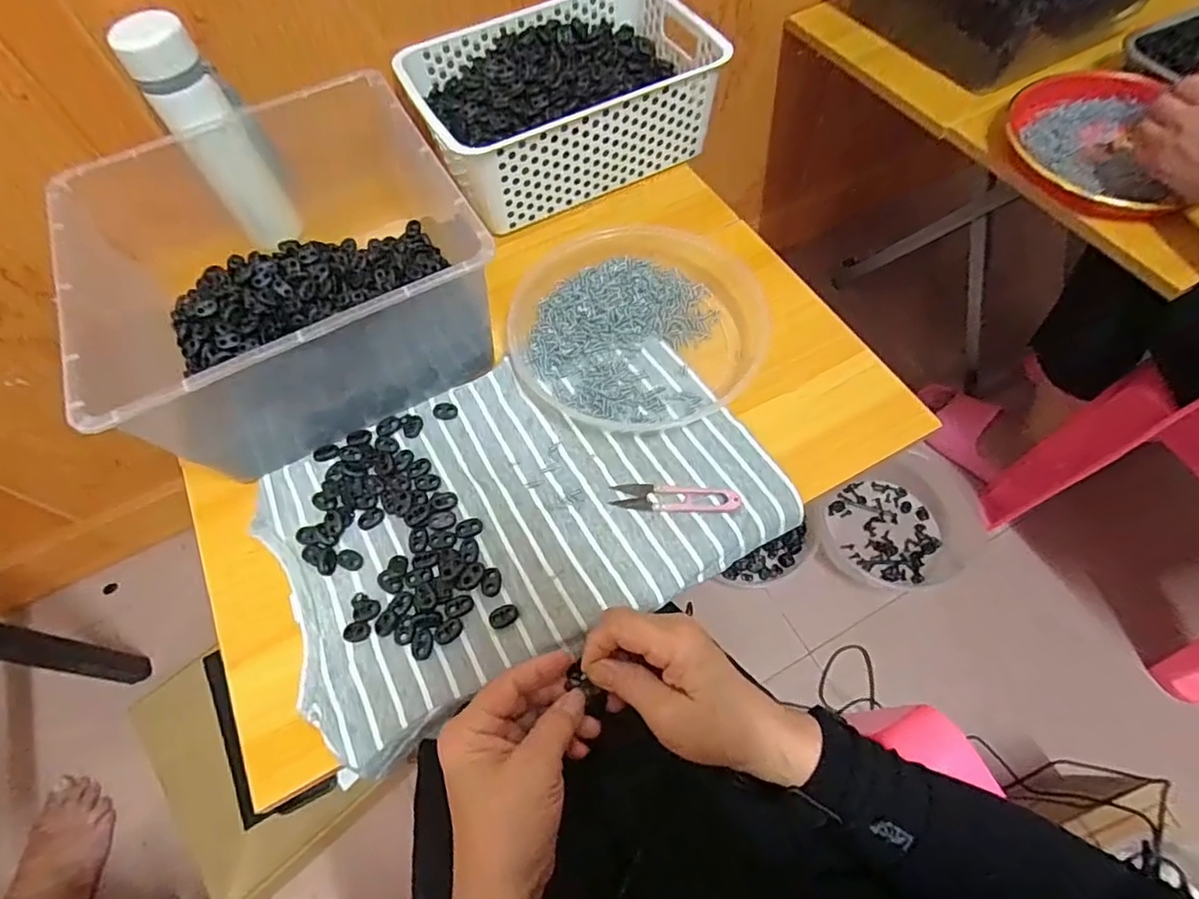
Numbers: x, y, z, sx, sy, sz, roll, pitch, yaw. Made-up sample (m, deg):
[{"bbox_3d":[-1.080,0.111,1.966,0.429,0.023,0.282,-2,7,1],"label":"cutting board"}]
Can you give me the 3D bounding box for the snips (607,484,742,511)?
[{"bbox_3d":[0.061,0.038,0.478,0.102,0.007,0.023,1,62,4],"label":"snips"}]

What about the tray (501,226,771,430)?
[{"bbox_3d":[0.036,-0.122,0.555,0.228,0.025,0.212,-1,62,3],"label":"tray"}]

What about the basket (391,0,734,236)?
[{"bbox_3d":[-0.040,-0.382,0.654,0.299,0.098,0.210,-27,64,-11],"label":"basket"}]

